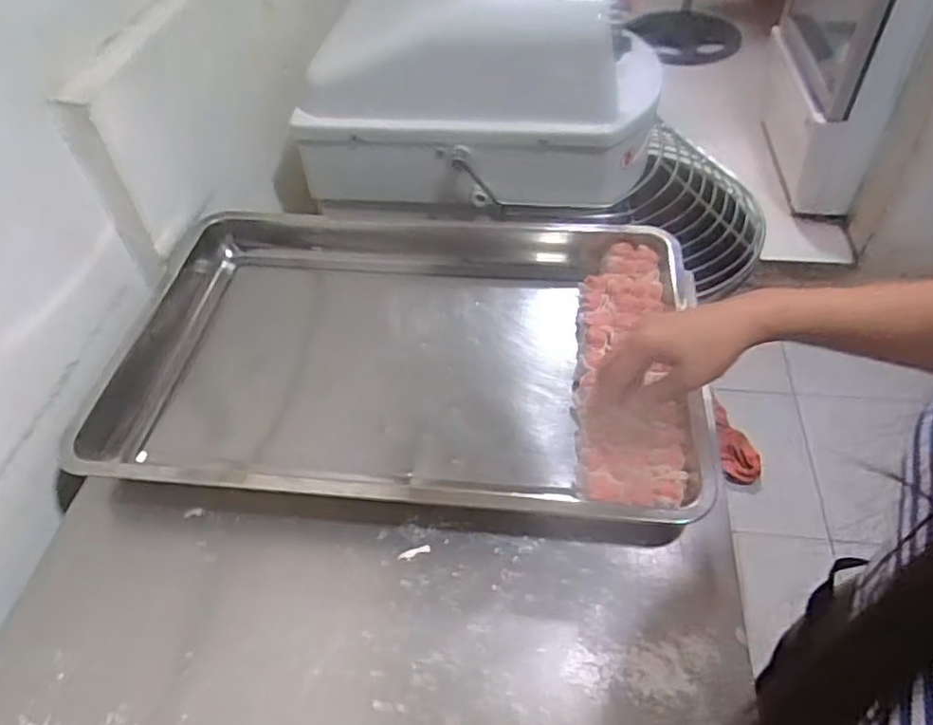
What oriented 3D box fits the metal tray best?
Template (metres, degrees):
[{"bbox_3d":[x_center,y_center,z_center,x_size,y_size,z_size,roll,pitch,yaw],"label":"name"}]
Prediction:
[{"bbox_3d":[-0.085,-0.016,0.720,0.609,0.058,0.398,3,48,7],"label":"metal tray"}]

